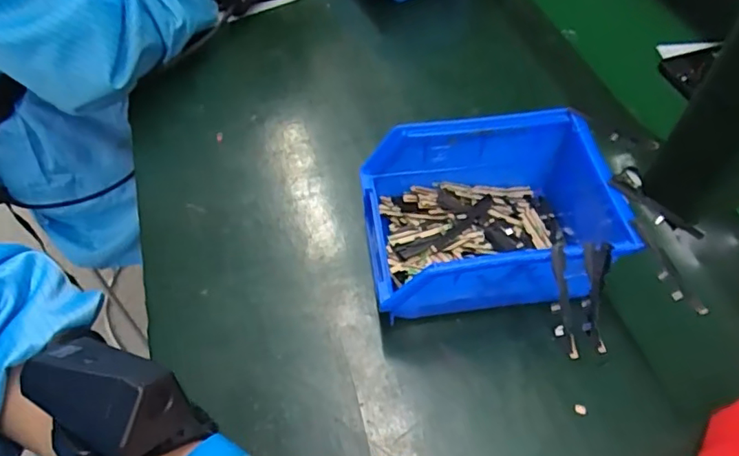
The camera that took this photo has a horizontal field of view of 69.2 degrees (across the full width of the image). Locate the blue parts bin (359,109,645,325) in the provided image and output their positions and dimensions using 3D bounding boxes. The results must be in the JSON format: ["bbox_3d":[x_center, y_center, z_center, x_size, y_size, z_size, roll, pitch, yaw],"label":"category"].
[{"bbox_3d":[0.079,-0.003,0.329,0.156,0.078,0.106,-4,54,-3],"label":"blue parts bin"}]

